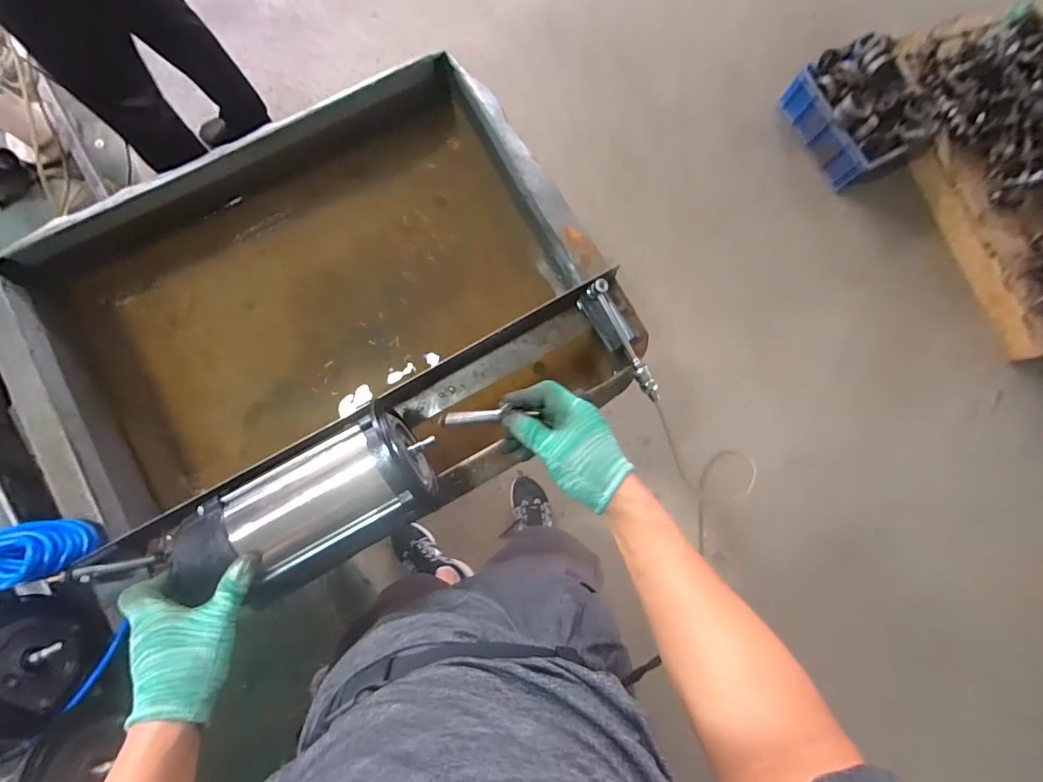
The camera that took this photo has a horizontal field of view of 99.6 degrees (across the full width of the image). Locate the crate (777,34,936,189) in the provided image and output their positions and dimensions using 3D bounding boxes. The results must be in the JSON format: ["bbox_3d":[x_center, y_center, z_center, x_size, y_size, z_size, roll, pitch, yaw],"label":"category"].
[{"bbox_3d":[1.081,-0.900,1.403,0.307,0.174,0.388,-32,85,-4],"label":"crate"}]

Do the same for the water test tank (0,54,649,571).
[{"bbox_3d":[-0.280,-0.084,0.693,0.765,0.221,0.587,-29,85,-4],"label":"water test tank"}]

